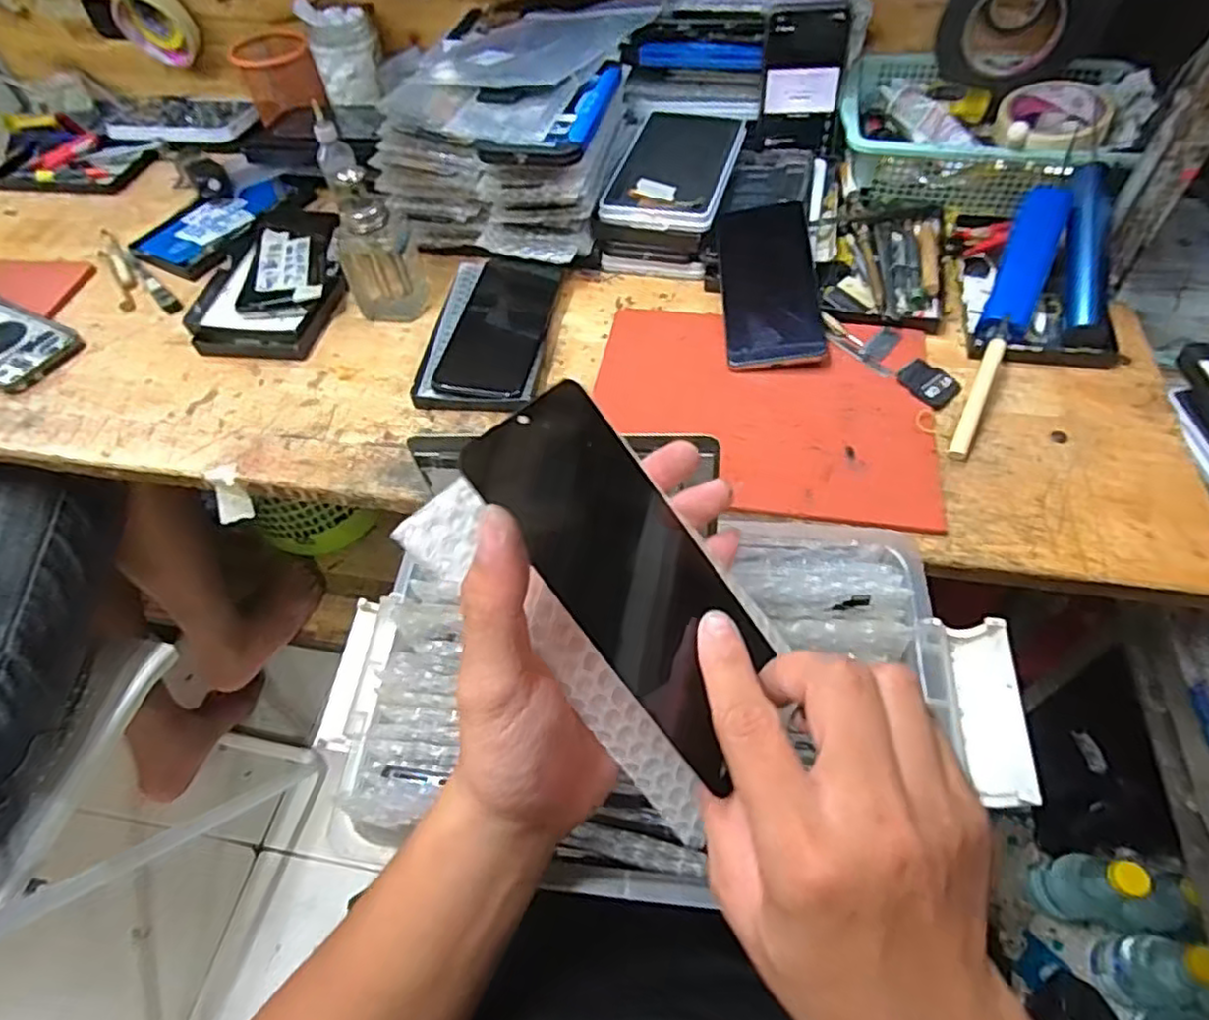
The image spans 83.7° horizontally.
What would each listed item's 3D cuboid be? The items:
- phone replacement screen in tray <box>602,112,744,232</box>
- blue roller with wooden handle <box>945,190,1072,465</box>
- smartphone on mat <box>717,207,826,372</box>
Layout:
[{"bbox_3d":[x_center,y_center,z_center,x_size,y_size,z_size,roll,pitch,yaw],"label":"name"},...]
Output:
[{"bbox_3d":[0.068,-0.321,0.631,0.101,0.012,0.181,13,59,12],"label":"phone replacement screen in tray"},{"bbox_3d":[0.302,-0.141,0.509,0.033,0.035,0.239,21,76,18],"label":"blue roller with wooden handle"},{"bbox_3d":[0.135,-0.184,0.556,0.076,0.012,0.145,-6,78,9],"label":"smartphone on mat"}]

